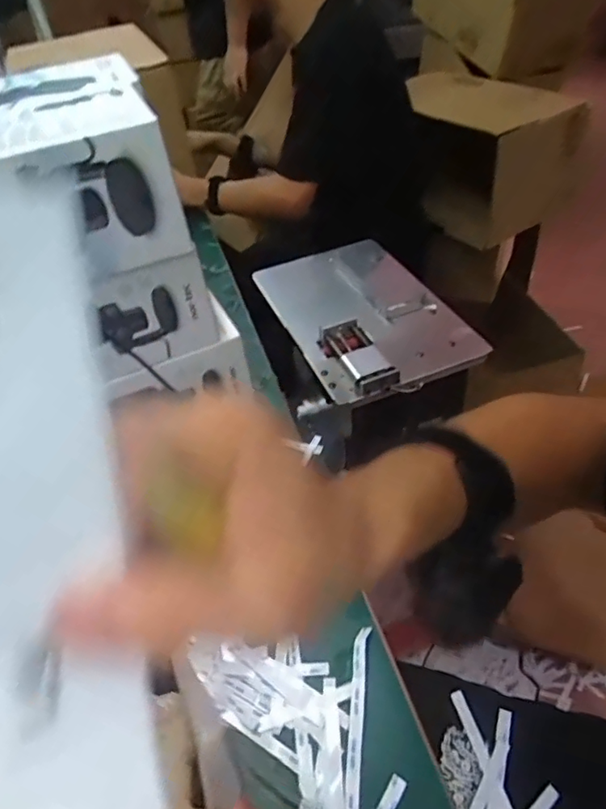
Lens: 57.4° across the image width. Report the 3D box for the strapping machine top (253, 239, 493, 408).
[{"bbox_3d":[0.086,-0.132,0.800,0.220,0.052,0.323,-20,45,-13],"label":"strapping machine top"}]

